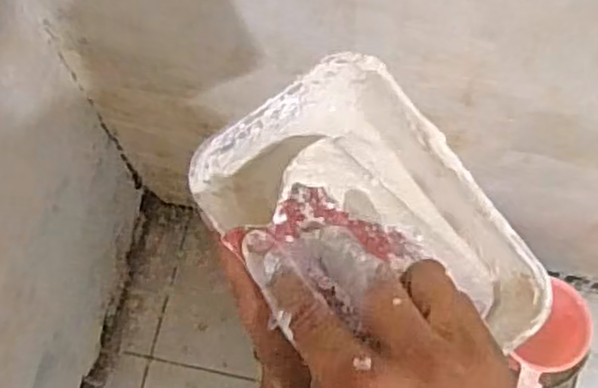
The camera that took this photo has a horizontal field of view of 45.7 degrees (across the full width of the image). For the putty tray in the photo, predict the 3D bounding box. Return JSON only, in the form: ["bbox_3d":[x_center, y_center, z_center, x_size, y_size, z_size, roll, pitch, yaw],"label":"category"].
[{"bbox_3d":[0.034,0.021,0.352,0.114,0.049,0.165,-39,75,-15],"label":"putty tray"}]

